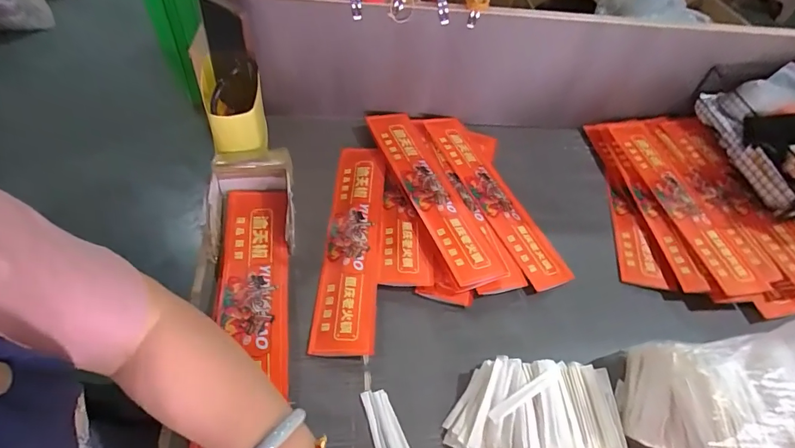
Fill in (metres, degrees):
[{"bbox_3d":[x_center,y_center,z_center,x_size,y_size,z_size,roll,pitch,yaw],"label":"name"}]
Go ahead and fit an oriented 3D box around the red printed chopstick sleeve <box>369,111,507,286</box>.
[{"bbox_3d":[0.046,-0.054,0.634,0.075,0.014,0.336,-15,55,-19],"label":"red printed chopstick sleeve"}]

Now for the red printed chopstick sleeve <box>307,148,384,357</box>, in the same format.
[{"bbox_3d":[-0.060,0.018,0.587,0.076,0.014,0.327,3,53,-1],"label":"red printed chopstick sleeve"}]

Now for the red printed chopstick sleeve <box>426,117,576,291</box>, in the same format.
[{"bbox_3d":[0.146,-0.051,0.667,0.084,0.016,0.346,-10,56,-25],"label":"red printed chopstick sleeve"}]

